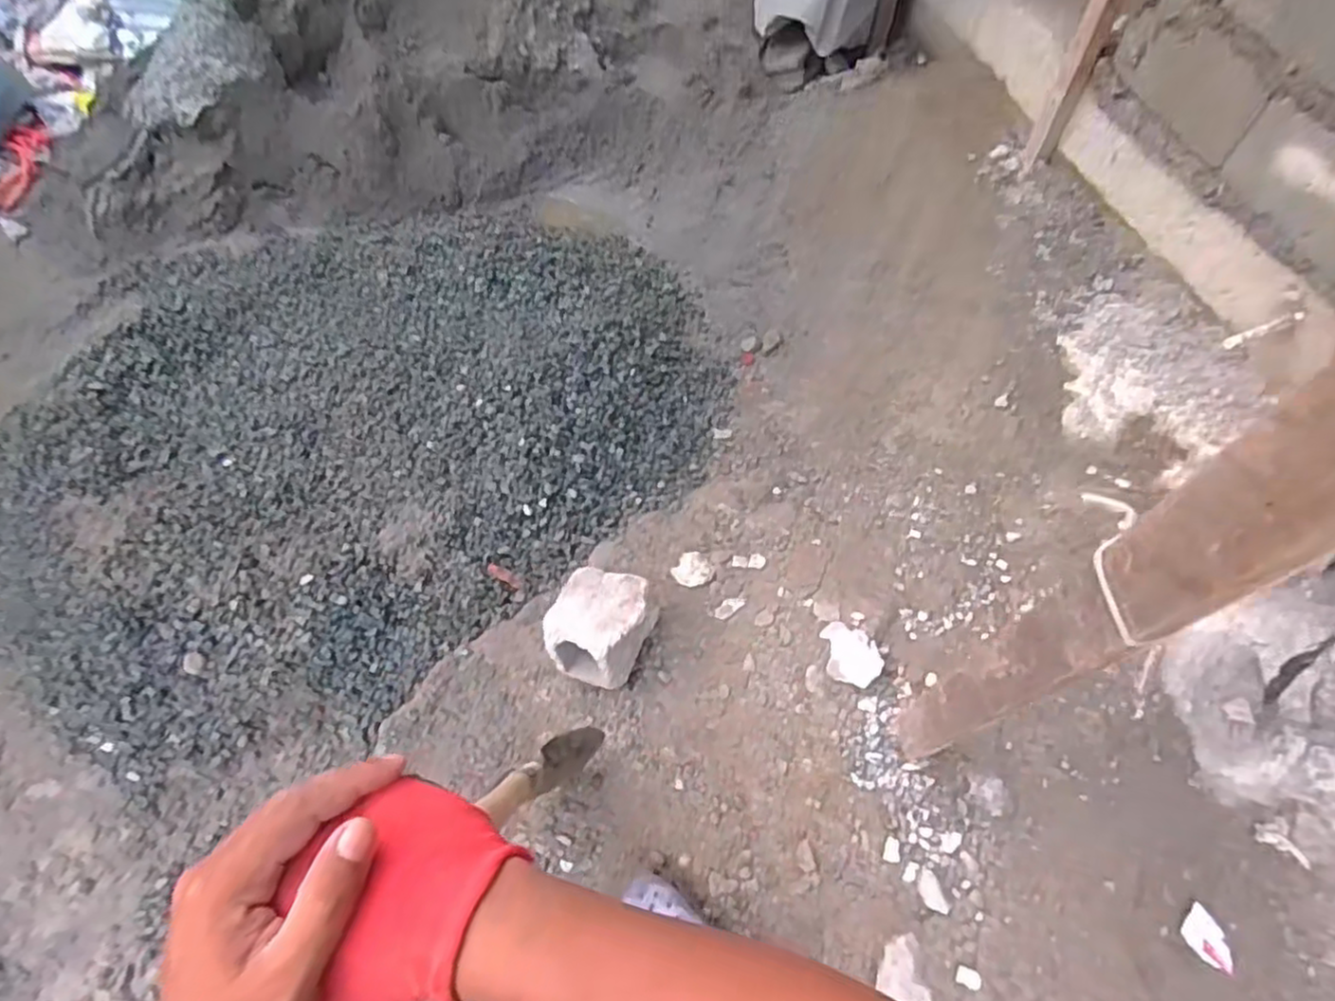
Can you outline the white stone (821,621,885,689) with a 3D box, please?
[{"bbox_3d":[0.356,0.295,1.349,0.107,0.031,0.135,0,62,2],"label":"white stone"}]

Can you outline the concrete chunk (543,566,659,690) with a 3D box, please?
[{"bbox_3d":[-0.139,0.236,1.389,0.194,0.129,0.221,20,64,12],"label":"concrete chunk"}]

